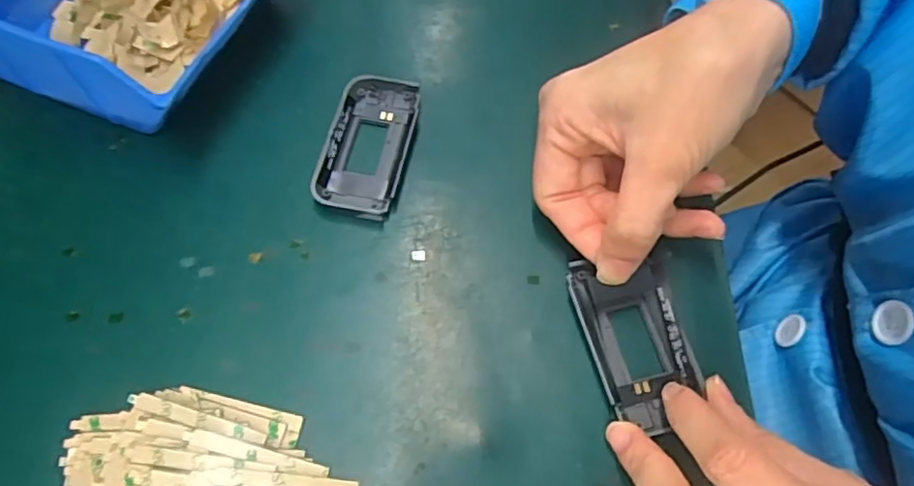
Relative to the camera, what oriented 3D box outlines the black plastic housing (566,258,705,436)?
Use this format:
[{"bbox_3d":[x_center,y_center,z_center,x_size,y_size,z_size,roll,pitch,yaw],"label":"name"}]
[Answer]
[{"bbox_3d":[0.074,0.039,0.260,0.037,0.011,0.072,-13,64,-8],"label":"black plastic housing"}]

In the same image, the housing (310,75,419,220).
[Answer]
[{"bbox_3d":[-0.043,-0.047,0.305,0.038,0.010,0.077,11,63,4],"label":"housing"}]

